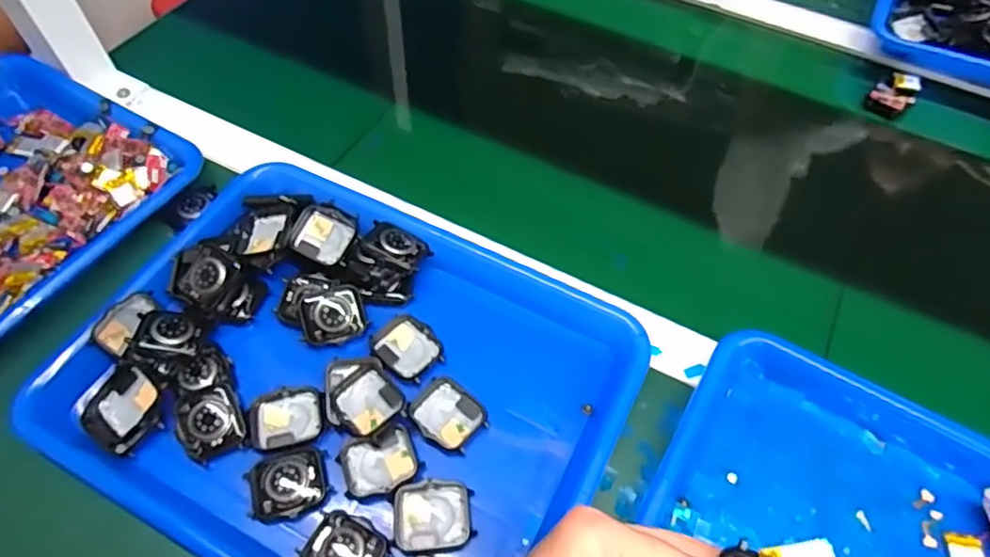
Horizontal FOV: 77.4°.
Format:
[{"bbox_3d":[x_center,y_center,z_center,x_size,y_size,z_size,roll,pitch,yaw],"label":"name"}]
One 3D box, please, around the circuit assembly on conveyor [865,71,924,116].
[{"bbox_3d":[0.382,-0.176,0.590,0.035,0.019,0.047,40,65,21],"label":"circuit assembly on conveyor"}]

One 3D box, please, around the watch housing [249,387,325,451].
[{"bbox_3d":[-0.131,0.088,0.389,0.044,0.005,0.036,-11,59,-8],"label":"watch housing"}]

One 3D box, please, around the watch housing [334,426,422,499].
[{"bbox_3d":[-0.070,0.111,0.372,0.046,0.011,0.036,-13,59,-9],"label":"watch housing"}]

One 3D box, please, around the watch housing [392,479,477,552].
[{"bbox_3d":[-0.035,0.136,0.356,0.044,0.008,0.038,0,58,-1],"label":"watch housing"}]

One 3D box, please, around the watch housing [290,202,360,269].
[{"bbox_3d":[-0.123,-0.033,0.446,0.040,0.017,0.042,27,76,-6],"label":"watch housing"}]

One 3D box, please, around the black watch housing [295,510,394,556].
[{"bbox_3d":[-0.085,0.152,0.344,0.043,0.009,0.037,21,60,12],"label":"black watch housing"}]

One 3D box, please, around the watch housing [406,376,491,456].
[{"bbox_3d":[-0.030,0.087,0.396,0.045,0.014,0.038,34,63,19],"label":"watch housing"}]

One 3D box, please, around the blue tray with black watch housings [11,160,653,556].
[{"bbox_3d":[-0.093,0.065,0.400,0.329,0.041,0.253,25,60,14],"label":"blue tray with black watch housings"}]

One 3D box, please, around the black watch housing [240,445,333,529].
[{"bbox_3d":[-0.125,0.121,0.368,0.047,0.009,0.039,-10,58,-7],"label":"black watch housing"}]

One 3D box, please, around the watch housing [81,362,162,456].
[{"bbox_3d":[-0.230,0.081,0.384,0.043,0.010,0.050,27,79,14],"label":"watch housing"}]

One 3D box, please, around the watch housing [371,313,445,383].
[{"bbox_3d":[-0.059,0.047,0.419,0.039,0.009,0.045,-40,66,-23],"label":"watch housing"}]

